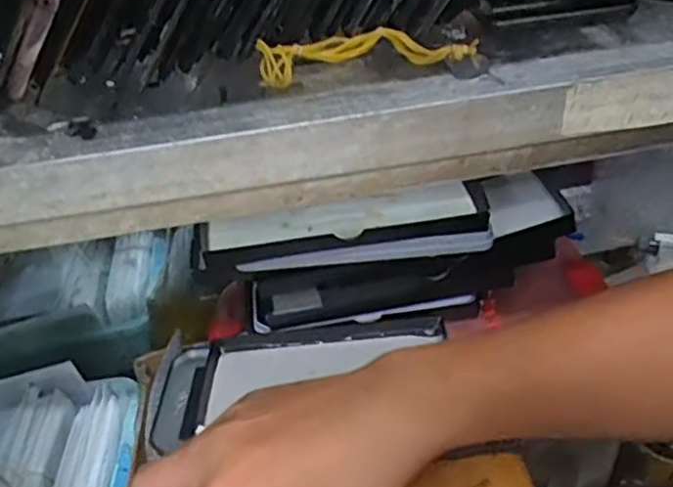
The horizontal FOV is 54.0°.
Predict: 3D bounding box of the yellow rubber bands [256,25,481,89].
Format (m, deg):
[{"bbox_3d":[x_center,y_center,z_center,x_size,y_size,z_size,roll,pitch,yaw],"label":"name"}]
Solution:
[{"bbox_3d":[0.013,-0.083,0.285,0.090,0.014,0.030,-4,37,5],"label":"yellow rubber bands"}]

